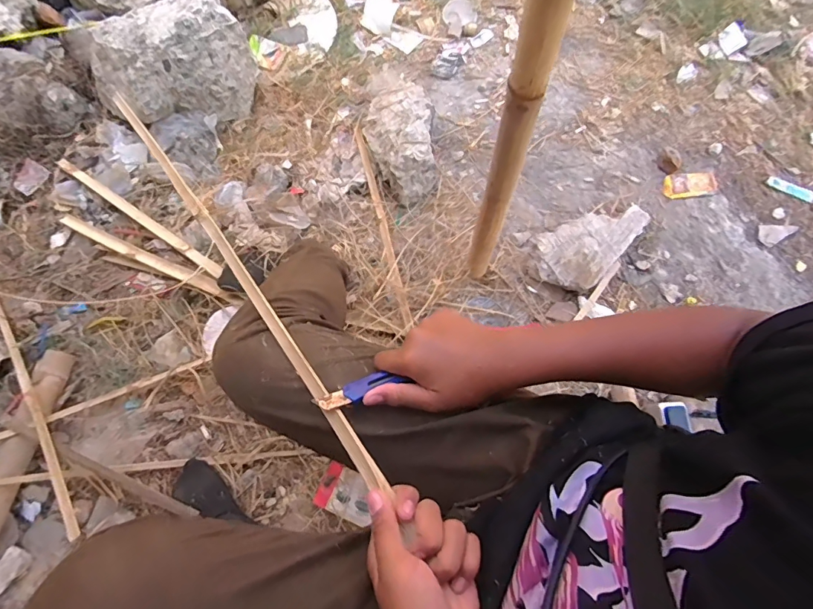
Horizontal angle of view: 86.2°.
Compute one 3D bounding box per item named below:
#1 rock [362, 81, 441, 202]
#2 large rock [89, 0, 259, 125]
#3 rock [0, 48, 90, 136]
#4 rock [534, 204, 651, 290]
[{"bbox_3d":[-0.013,-0.396,1.014,0.155,0.098,0.299,-10,67,-5],"label":"rock"},{"bbox_3d":[-0.551,-0.560,1.004,0.370,0.196,0.194,-14,68,-7],"label":"large rock"},{"bbox_3d":[-0.897,-0.473,1.009,0.228,0.121,0.196,32,72,14],"label":"rock"},{"bbox_3d":[0.389,-0.113,0.897,0.261,0.079,0.131,-24,69,-9],"label":"rock"}]

